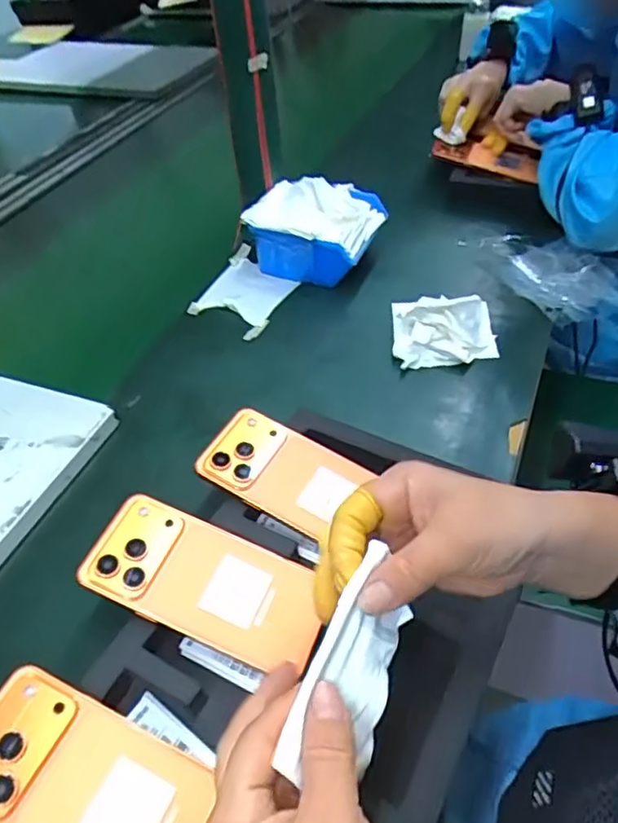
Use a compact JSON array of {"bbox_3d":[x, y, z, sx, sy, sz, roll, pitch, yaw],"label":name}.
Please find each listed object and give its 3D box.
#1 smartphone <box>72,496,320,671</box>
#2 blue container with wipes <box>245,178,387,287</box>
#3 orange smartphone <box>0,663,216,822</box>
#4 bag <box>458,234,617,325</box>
[{"bbox_3d":[-0.069,0.115,0.415,0.159,0.007,0.076,22,53,7],"label":"smartphone"},{"bbox_3d":[0.013,-0.213,0.734,0.137,0.084,0.134,21,48,23],"label":"blue container with wipes"},{"bbox_3d":[-0.117,0.208,0.332,0.156,0.005,0.078,23,52,10],"label":"orange smartphone"},{"bbox_3d":[0.277,-0.170,0.704,0.130,0.024,0.187,-23,47,-16],"label":"bag"}]

